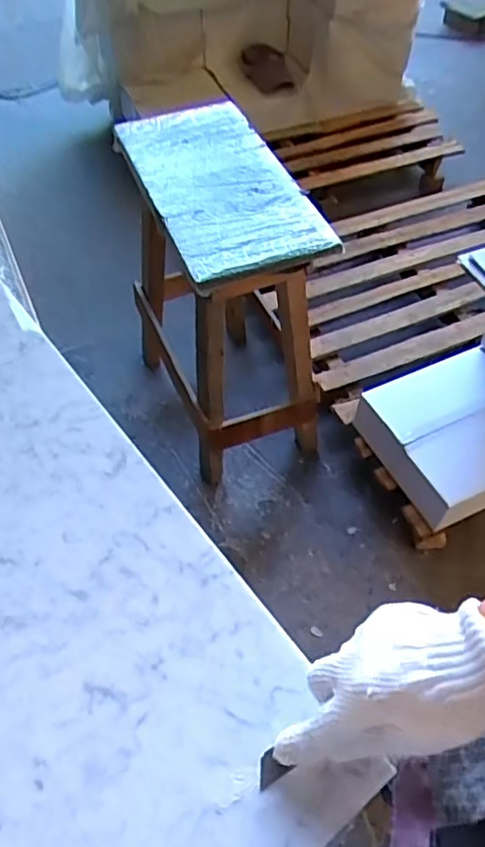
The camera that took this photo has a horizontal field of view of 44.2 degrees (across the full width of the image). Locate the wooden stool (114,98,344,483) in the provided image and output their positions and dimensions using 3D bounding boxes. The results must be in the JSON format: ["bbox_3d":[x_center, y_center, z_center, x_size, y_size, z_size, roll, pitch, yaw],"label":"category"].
[{"bbox_3d":[-0.048,-0.259,1.316,0.288,0.639,0.517,-21,59,-15],"label":"wooden stool"}]

